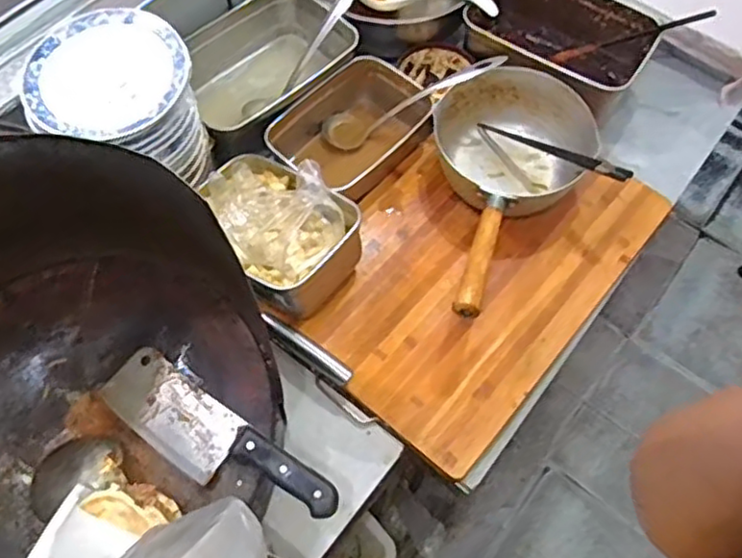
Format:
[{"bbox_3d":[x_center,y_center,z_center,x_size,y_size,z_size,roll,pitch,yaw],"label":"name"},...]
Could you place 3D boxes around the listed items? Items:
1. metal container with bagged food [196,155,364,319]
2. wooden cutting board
[{"bbox_3d":[-0.106,-0.061,0.761,0.177,0.092,0.140,35,67,16],"label":"metal container with bagged food"},{"bbox_3d":[0.116,-0.020,0.799,0.292,0.033,0.418,37,67,17],"label":"wooden cutting board"}]

